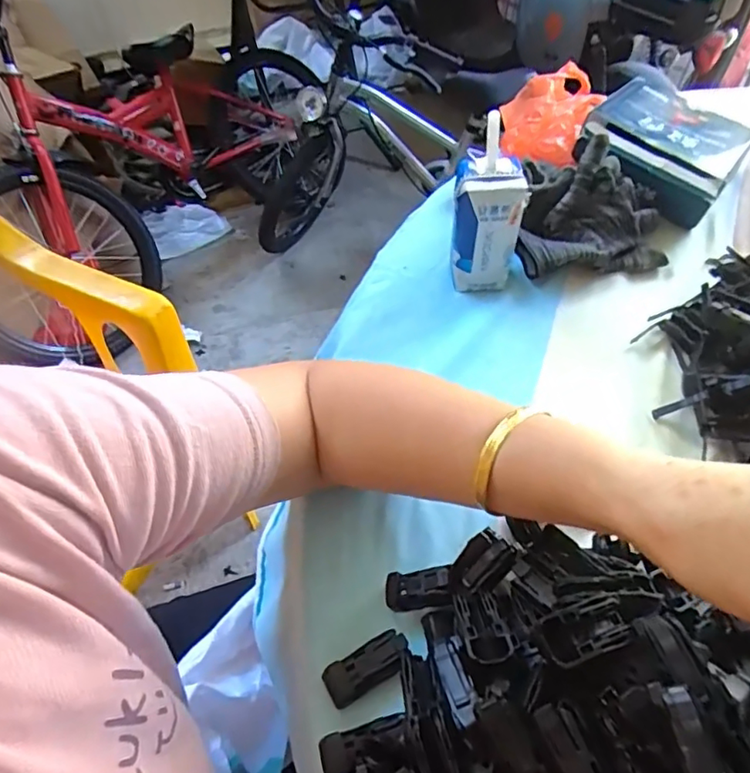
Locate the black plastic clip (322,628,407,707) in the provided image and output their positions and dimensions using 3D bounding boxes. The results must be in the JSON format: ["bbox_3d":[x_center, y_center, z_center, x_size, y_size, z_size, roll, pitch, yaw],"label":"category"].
[{"bbox_3d":[-0.004,0.152,0.298,0.047,0.009,0.021,-24,58,-17],"label":"black plastic clip"}]

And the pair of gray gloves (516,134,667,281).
[{"bbox_3d":[0.195,-0.152,0.483,0.142,0.077,0.085,-6,54,-5],"label":"pair of gray gloves"}]

